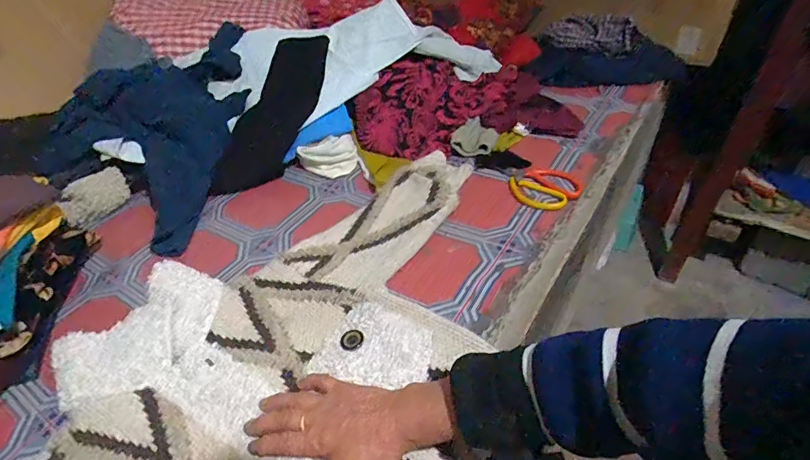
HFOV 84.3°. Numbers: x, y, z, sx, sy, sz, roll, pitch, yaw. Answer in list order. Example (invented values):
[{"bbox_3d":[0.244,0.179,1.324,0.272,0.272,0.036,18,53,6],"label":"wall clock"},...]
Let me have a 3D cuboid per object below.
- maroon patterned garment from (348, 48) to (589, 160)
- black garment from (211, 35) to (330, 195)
[{"bbox_3d":[0.113,-0.254,0.872,0.424,0.093,0.226,-11,42,-5],"label":"maroon patterned garment"},{"bbox_3d":[-0.250,-0.229,0.878,0.126,0.052,0.361,16,74,23],"label":"black garment"}]

